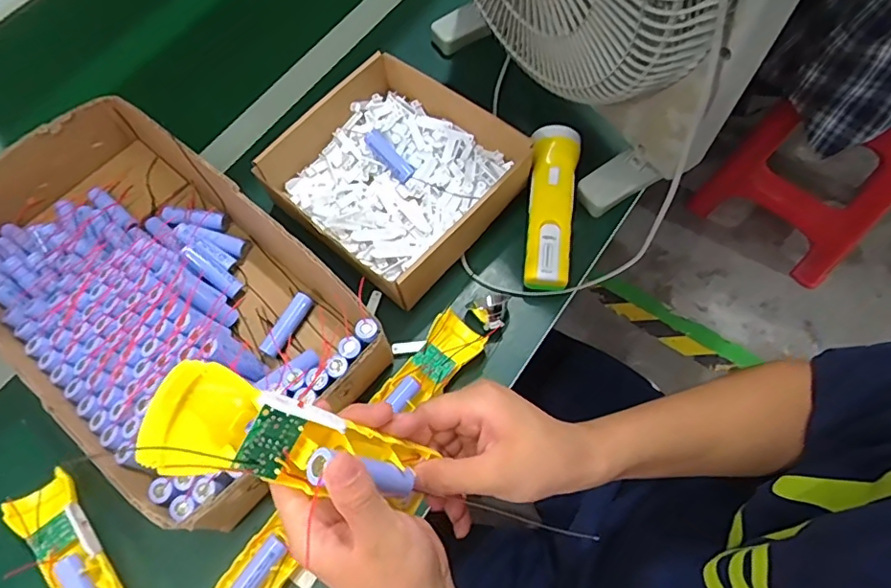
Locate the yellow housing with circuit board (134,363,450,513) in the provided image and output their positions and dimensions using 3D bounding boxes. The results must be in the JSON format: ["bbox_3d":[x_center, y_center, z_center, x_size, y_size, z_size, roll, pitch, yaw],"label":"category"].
[{"bbox_3d":[-0.070,0.077,0.283,0.159,0.034,0.047,22,65,-29],"label":"yellow housing with circuit board"}]

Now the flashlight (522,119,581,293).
[{"bbox_3d":[0.107,-0.090,0.544,0.044,0.045,0.171,5,67,5],"label":"flashlight"}]

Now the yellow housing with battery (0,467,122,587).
[{"bbox_3d":[-0.295,0.223,0.435,0.047,0.030,0.154,-36,71,-13],"label":"yellow housing with battery"}]

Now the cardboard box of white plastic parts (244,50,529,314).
[{"bbox_3d":[-0.057,-0.129,0.559,0.228,0.058,0.206,39,73,17],"label":"cardboard box of white plastic parts"}]

